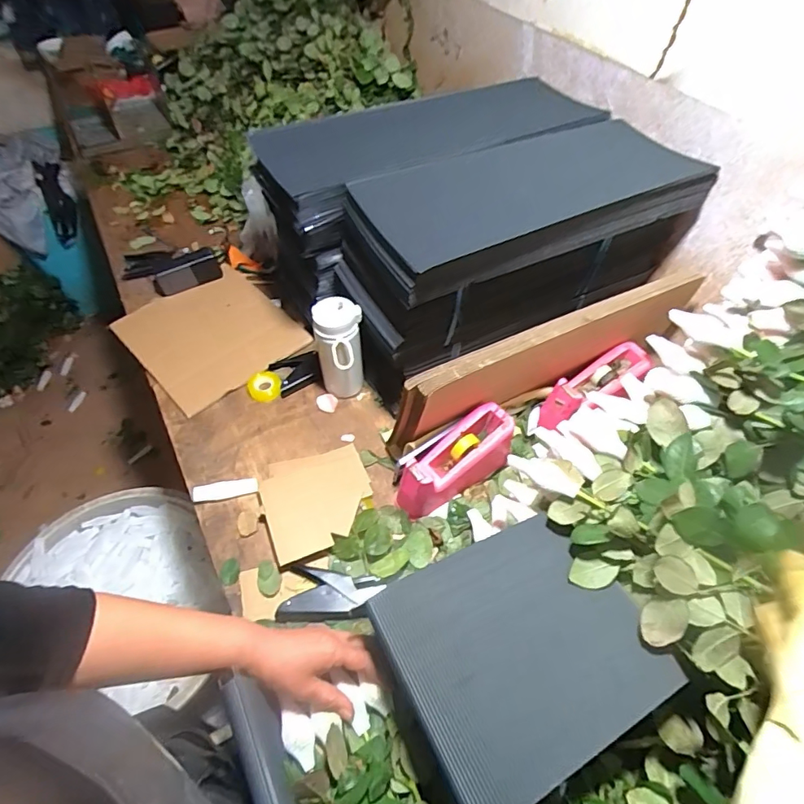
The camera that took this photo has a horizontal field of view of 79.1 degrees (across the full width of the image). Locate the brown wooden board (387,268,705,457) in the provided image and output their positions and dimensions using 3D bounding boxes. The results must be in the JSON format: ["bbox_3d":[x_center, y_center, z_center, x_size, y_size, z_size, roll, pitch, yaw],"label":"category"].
[{"bbox_3d":[0.237,-0.063,0.793,0.543,0.199,0.034,-22,59,-14],"label":"brown wooden board"}]

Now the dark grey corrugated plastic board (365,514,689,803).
[{"bbox_3d":[0.118,0.240,0.484,0.245,0.029,0.207,-22,56,-17],"label":"dark grey corrugated plastic board"}]

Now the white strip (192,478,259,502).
[{"bbox_3d":[-0.276,0.137,0.765,0.098,0.015,0.027,-9,53,-8],"label":"white strip"}]

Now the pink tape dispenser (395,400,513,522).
[{"bbox_3d":[0.080,0.090,0.753,0.201,0.087,0.073,-28,58,-21],"label":"pink tape dispenser"}]

